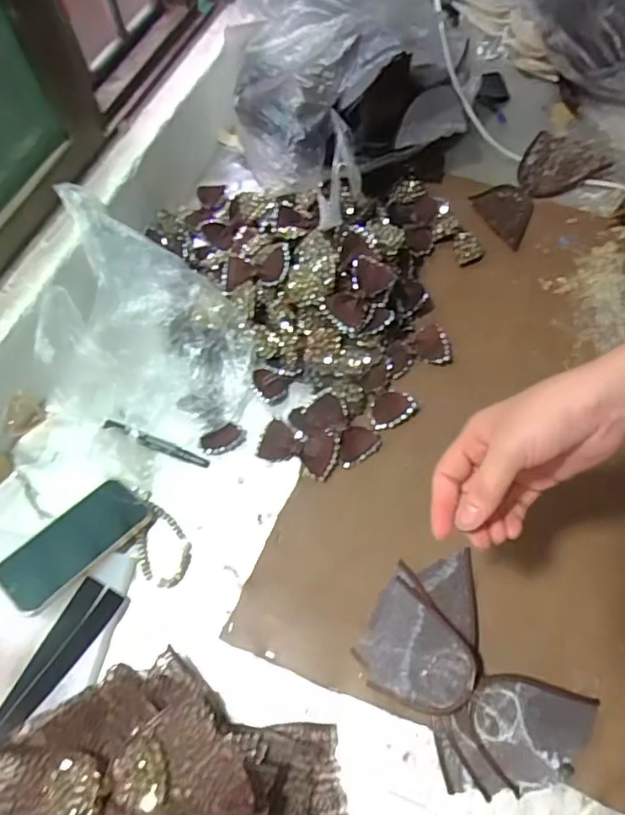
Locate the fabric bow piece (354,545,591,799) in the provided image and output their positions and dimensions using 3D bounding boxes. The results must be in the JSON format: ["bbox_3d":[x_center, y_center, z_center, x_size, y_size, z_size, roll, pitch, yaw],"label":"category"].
[{"bbox_3d":[0.146,0.250,0.543,0.146,0.039,0.212,-33,66,-13],"label":"fabric bow piece"}]

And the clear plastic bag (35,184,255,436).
[{"bbox_3d":[-0.194,-0.100,0.696,0.239,0.119,0.244,10,64,8],"label":"clear plastic bag"}]

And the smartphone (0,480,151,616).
[{"bbox_3d":[-0.251,0.143,0.612,0.065,0.008,0.153,45,60,8],"label":"smartphone"}]

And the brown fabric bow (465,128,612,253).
[{"bbox_3d":[0.321,-0.323,0.829,0.205,0.032,0.099,-39,68,-16],"label":"brown fabric bow"}]

